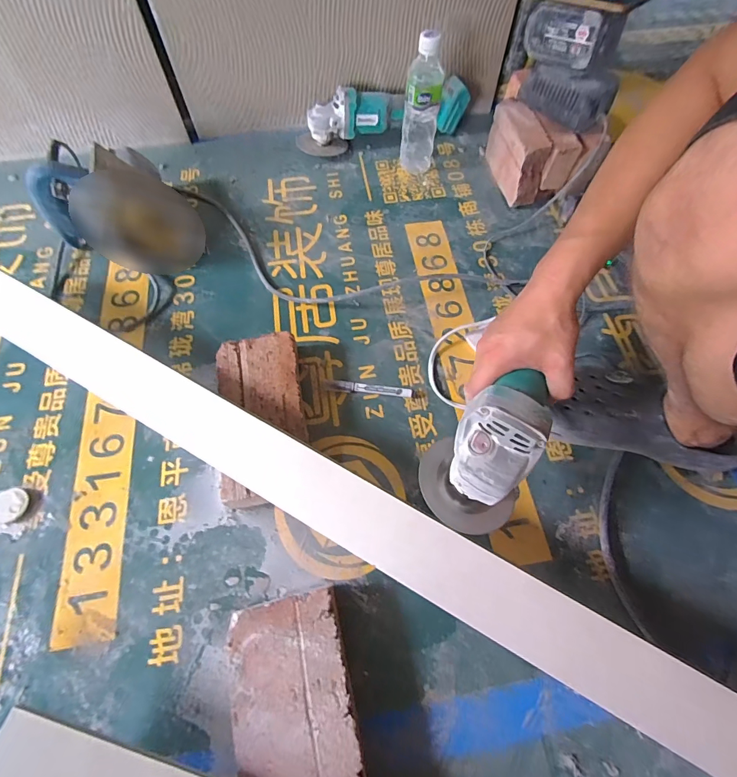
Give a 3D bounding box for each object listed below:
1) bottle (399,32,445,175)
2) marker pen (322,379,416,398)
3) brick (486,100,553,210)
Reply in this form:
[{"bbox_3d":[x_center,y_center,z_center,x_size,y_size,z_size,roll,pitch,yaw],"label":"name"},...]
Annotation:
[{"bbox_3d":[0.091,-0.480,0.664,0.059,0.204,0.070,7,65,3],"label":"bottle"},{"bbox_3d":[0.001,0.000,0.546,0.129,0.009,0.016,6,65,2],"label":"marker pen"},{"bbox_3d":[0.258,-0.414,0.686,0.049,0.111,0.155,-10,65,-6],"label":"brick"}]

